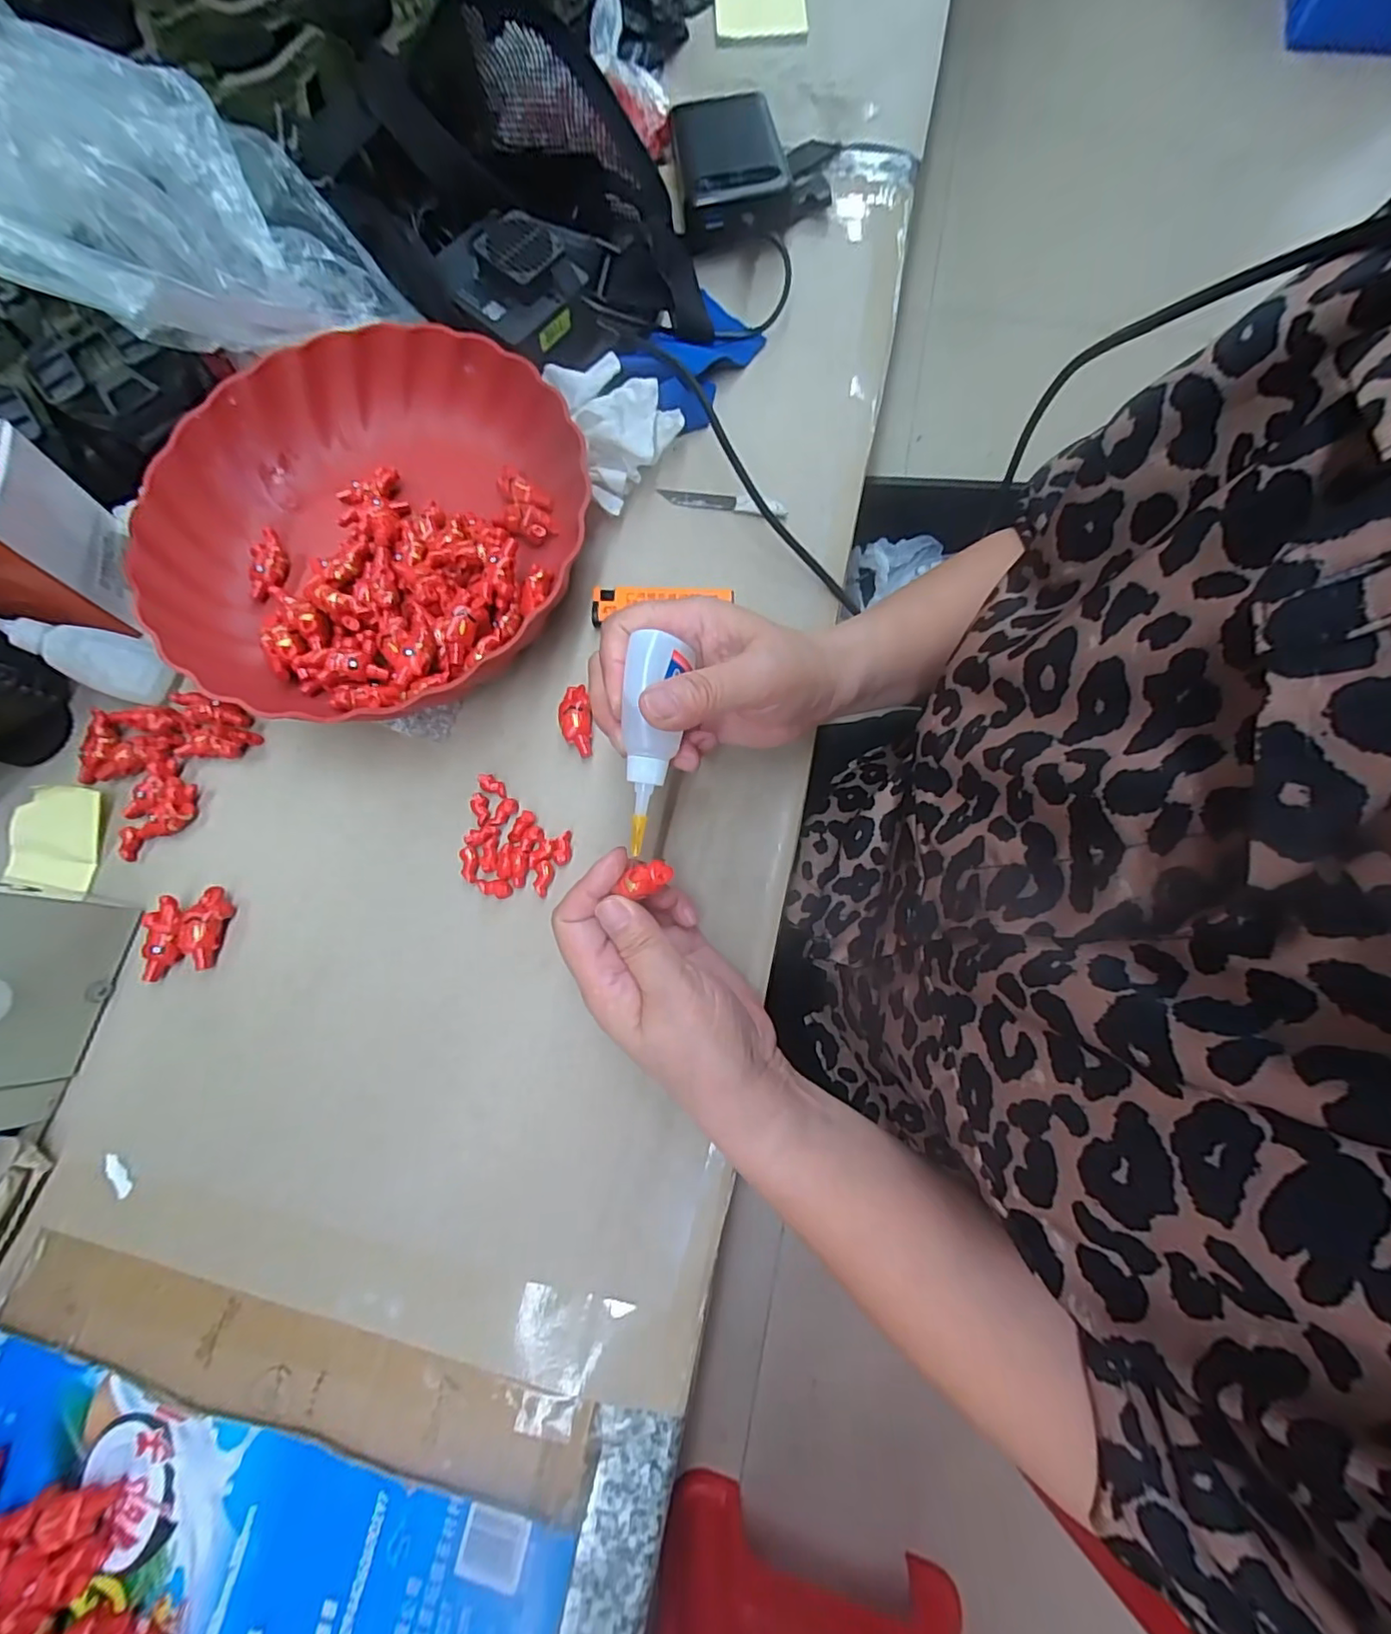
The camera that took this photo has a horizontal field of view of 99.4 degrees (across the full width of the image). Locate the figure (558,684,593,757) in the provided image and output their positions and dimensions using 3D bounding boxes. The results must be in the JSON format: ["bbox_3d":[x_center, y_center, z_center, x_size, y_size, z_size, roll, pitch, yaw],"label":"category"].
[{"bbox_3d":[-0.066,-0.053,0.325,0.017,0.014,0.040,-14,77,1],"label":"figure"}]

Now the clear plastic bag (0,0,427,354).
[{"bbox_3d":[-0.310,-0.321,0.304,0.241,0.093,0.102,-5,77,3],"label":"clear plastic bag"}]

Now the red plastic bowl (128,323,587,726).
[{"bbox_3d":[-0.186,-0.163,0.338,0.233,0.049,0.237,-1,77,4],"label":"red plastic bowl"}]

